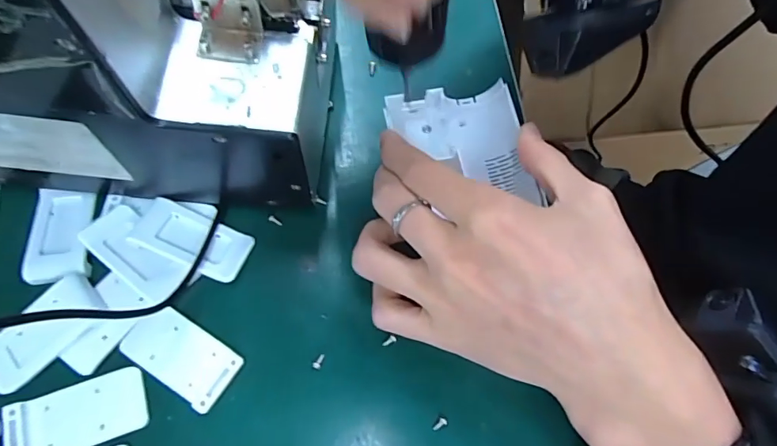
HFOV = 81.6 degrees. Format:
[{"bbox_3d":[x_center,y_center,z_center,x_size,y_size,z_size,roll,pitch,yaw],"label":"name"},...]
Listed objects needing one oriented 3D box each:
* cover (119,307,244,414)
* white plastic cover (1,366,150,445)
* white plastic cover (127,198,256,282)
[{"bbox_3d":[-0.097,0.062,0.211,0.054,0.005,0.027,31,71,8],"label":"cover"},{"bbox_3d":[-0.139,0.086,0.200,0.057,0.005,0.028,-16,71,-10],"label":"white plastic cover"},{"bbox_3d":[-0.098,0.008,0.227,0.054,0.004,0.027,25,57,-7],"label":"white plastic cover"}]

